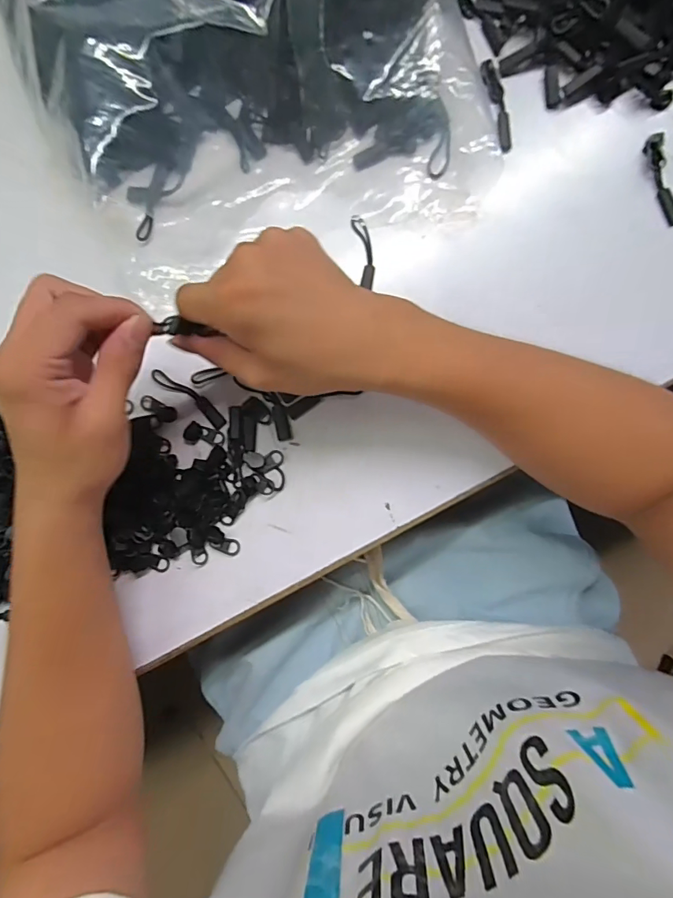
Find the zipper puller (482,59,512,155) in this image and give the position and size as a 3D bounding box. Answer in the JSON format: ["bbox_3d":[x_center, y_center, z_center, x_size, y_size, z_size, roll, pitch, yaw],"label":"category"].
[{"bbox_3d":[0.113,-0.238,0.320,0.013,0.004,0.064,-14,90,1],"label":"zipper puller"}]

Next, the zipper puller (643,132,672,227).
[{"bbox_3d":[0.222,-0.183,0.313,0.013,0.005,0.061,-15,90,1],"label":"zipper puller"}]

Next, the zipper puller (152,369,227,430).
[{"bbox_3d":[-0.101,-0.036,0.317,0.061,0.004,0.011,38,91,1],"label":"zipper puller"}]

